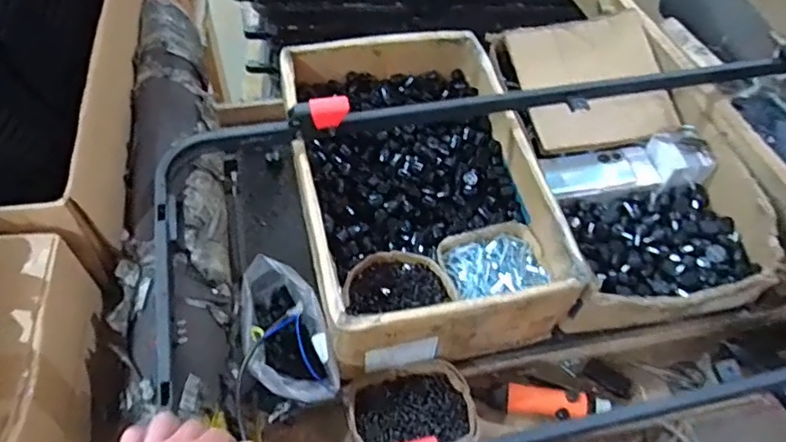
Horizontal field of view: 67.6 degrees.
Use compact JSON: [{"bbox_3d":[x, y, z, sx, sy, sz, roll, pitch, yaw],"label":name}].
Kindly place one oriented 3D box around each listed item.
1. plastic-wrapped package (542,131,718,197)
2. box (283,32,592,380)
[{"bbox_3d":[0.401,-0.098,1.019,0.286,0.053,0.090,-6,57,-8],"label":"plastic-wrapped package"},{"bbox_3d":[0.035,-0.068,0.937,0.358,0.139,0.541,-10,57,-10],"label":"box"}]

